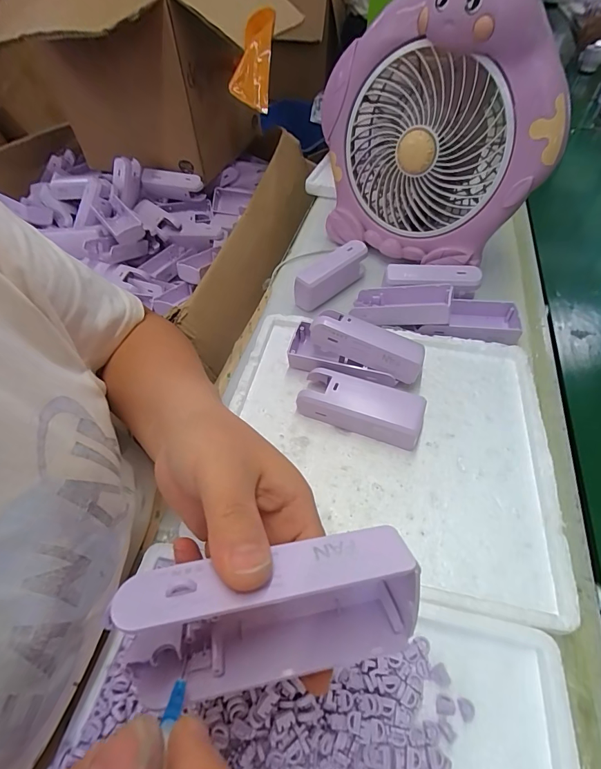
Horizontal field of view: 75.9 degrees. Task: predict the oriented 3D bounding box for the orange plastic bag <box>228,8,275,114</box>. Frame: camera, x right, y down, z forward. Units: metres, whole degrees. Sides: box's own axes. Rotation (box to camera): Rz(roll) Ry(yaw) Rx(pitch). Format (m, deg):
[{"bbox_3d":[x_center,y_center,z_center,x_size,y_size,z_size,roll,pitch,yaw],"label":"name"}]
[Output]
[{"bbox_3d":[-0.061,-0.439,0.515,0.047,0.027,0.132,8,88,7],"label":"orange plastic bag"}]

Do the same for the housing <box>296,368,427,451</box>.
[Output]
[{"bbox_3d":[0.054,0.019,0.343,0.106,0.028,0.044,16,52,13],"label":"housing"}]

